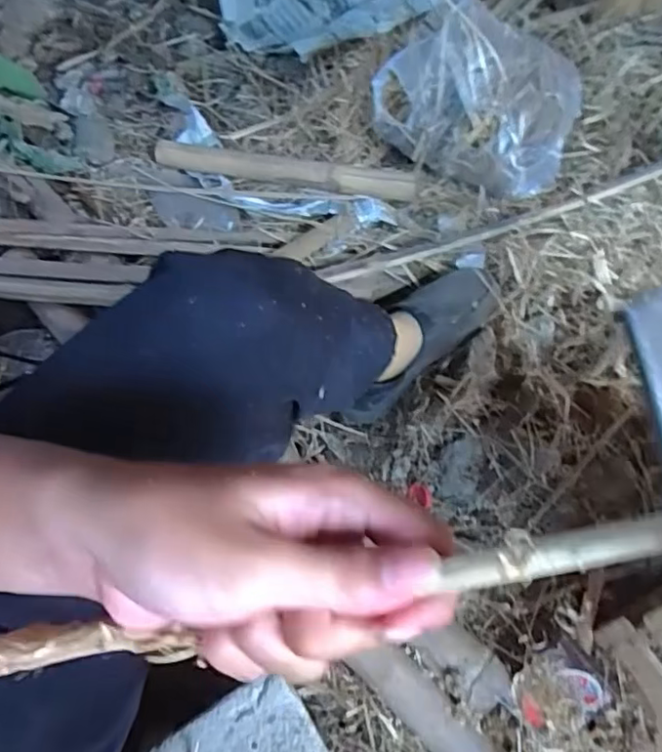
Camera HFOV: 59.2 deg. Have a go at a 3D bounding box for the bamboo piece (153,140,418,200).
[{"bbox_3d":[-0.084,-0.346,0.960,0.459,0.037,0.048,13,55,8],"label":"bamboo piece"}]

